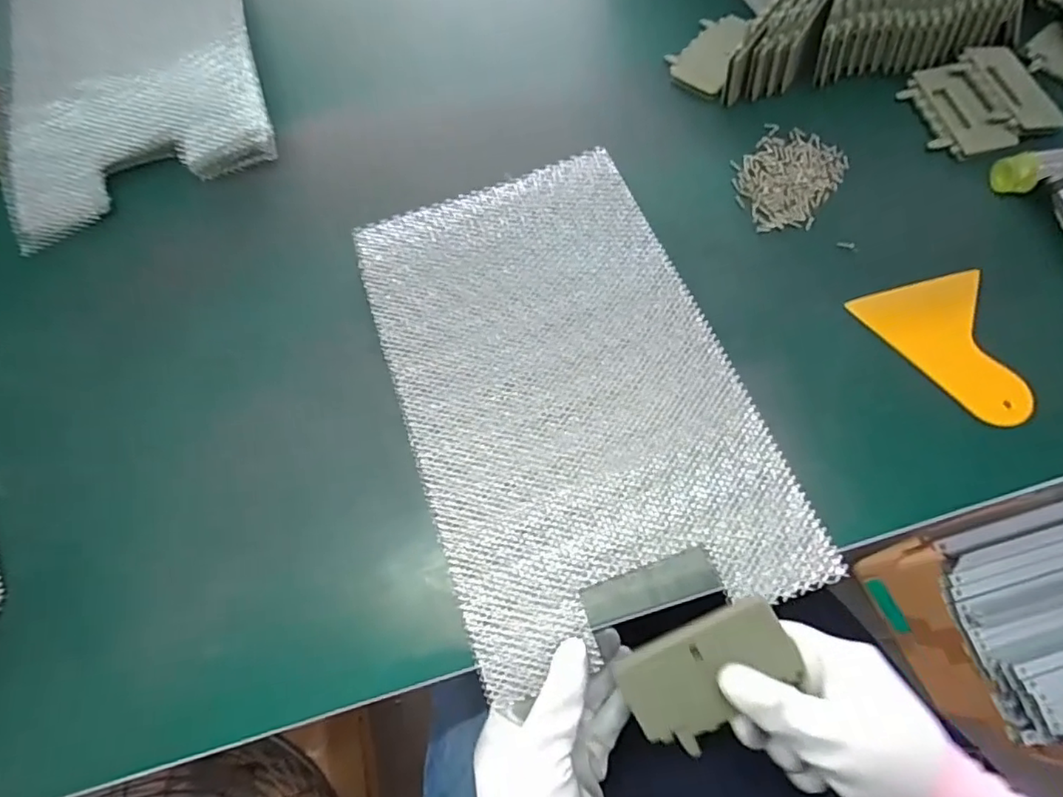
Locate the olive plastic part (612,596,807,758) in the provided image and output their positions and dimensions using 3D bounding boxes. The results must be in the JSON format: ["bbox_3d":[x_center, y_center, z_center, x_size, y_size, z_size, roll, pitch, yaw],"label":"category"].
[{"bbox_3d":[0.089,0.139,0.287,0.083,0.004,0.055,-31,86,7],"label":"olive plastic part"}]

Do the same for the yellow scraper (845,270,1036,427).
[{"bbox_3d":[0.259,-0.027,0.357,0.082,0.011,0.102,-14,67,-2],"label":"yellow scraper"}]

